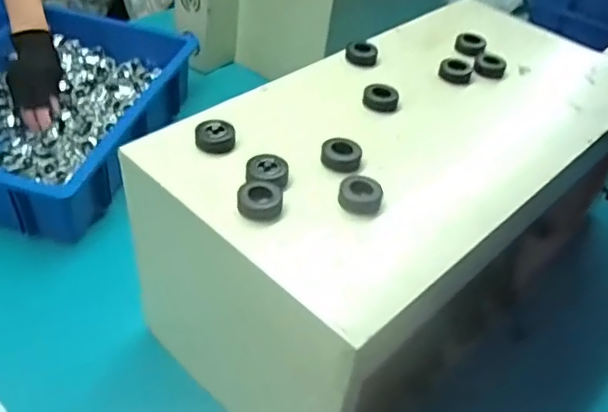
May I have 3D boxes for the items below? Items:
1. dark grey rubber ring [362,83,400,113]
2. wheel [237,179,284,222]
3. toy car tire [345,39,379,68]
[{"bbox_3d":[0.083,-0.117,0.636,0.039,0.017,0.030,12,42,4],"label":"dark grey rubber ring"},{"bbox_3d":[-0.036,-0.005,0.493,0.037,0.018,0.031,6,42,-2],"label":"wheel"},{"bbox_3d":[0.071,-0.187,0.717,0.037,0.020,0.037,4,42,-4],"label":"toy car tire"}]

